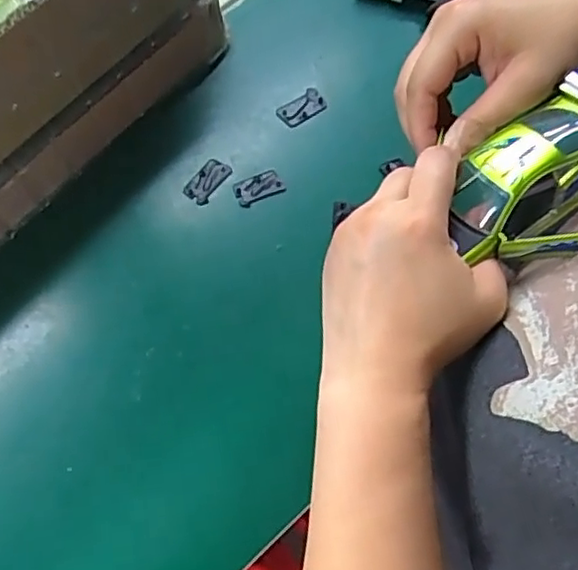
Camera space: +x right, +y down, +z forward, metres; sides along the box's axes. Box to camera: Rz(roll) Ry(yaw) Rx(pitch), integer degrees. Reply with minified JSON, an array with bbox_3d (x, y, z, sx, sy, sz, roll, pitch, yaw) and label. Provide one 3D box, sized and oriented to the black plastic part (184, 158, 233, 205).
[{"bbox_3d":[-0.057,-0.073,0.451,0.019,0.004,0.035,38,76,7],"label":"black plastic part"}]

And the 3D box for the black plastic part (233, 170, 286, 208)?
[{"bbox_3d":[-0.021,-0.069,0.452,0.034,0.004,0.019,-23,78,-9],"label":"black plastic part"}]

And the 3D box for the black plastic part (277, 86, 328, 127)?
[{"bbox_3d":[0.010,-0.128,0.467,0.034,0.004,0.019,-36,80,-11],"label":"black plastic part"}]

